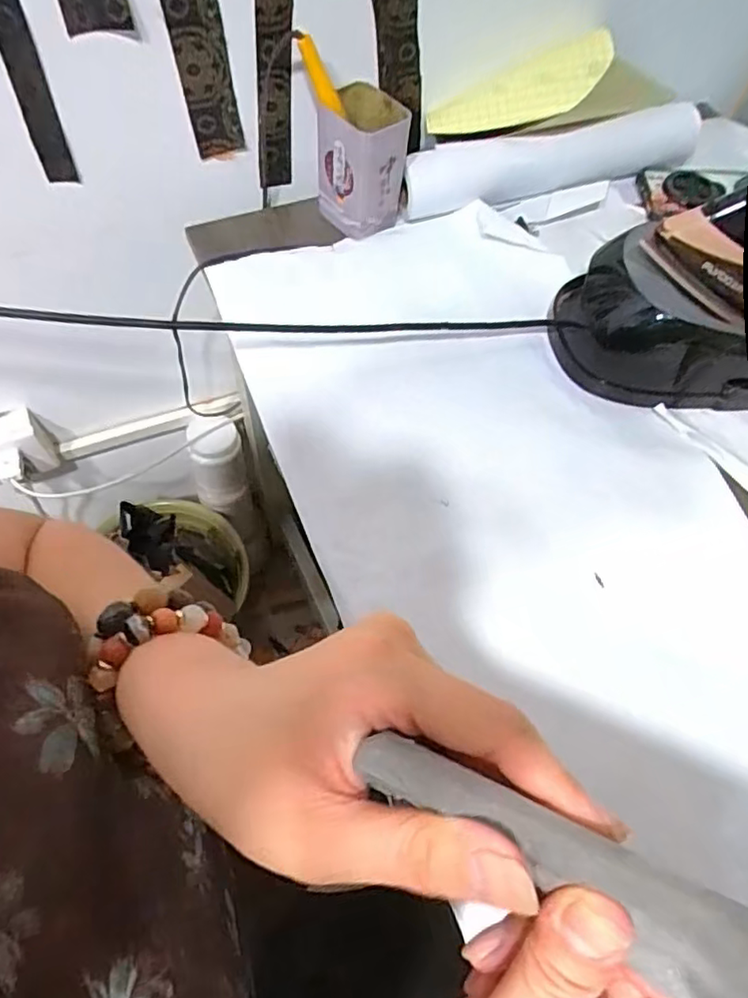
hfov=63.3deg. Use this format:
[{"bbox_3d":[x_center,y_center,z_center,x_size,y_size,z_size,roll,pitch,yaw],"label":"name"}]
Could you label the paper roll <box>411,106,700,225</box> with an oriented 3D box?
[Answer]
[{"bbox_3d":[0.197,-0.360,0.648,0.345,0.054,0.048,-13,65,-9],"label":"paper roll"}]

